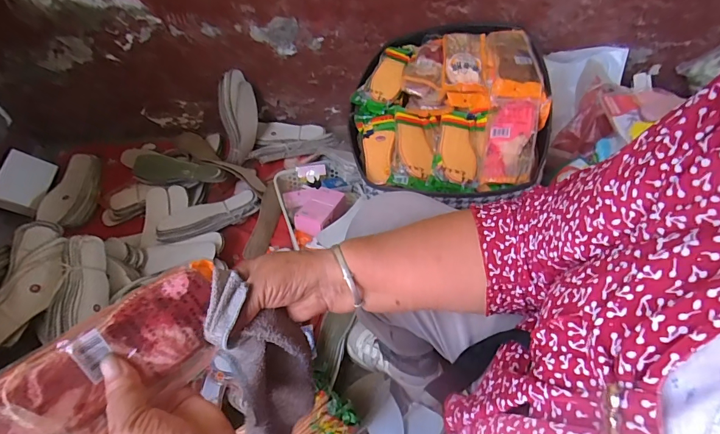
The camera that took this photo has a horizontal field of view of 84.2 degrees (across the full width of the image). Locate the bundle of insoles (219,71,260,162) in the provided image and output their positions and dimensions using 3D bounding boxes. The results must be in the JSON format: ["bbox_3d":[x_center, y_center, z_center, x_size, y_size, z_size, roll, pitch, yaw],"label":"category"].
[{"bbox_3d":[-0.317,-0.256,1.040,0.085,0.231,0.081,-1,19,-5],"label":"bundle of insoles"}]

